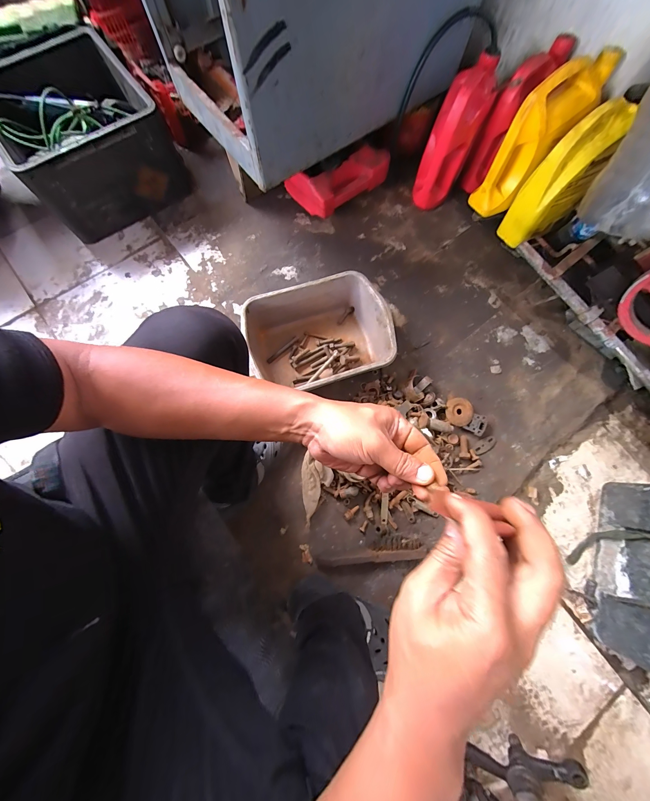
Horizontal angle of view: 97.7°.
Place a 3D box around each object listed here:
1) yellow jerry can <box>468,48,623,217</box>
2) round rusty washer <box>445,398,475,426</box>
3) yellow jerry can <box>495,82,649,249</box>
[{"bbox_3d":[0.507,-0.618,0.690,0.192,0.294,0.089,-2,64,-2],"label":"yellow jerry can"},{"bbox_3d":[0.342,0.029,0.722,0.063,0.007,0.069,0,89,20],"label":"round rusty washer"},{"bbox_3d":[0.569,-0.520,0.684,0.144,0.268,0.093,-22,77,-7],"label":"yellow jerry can"}]

